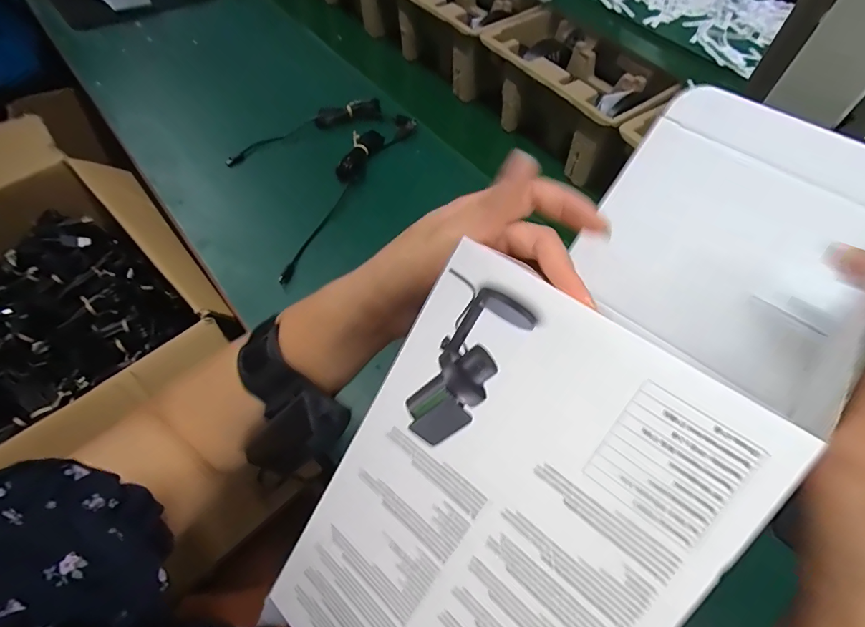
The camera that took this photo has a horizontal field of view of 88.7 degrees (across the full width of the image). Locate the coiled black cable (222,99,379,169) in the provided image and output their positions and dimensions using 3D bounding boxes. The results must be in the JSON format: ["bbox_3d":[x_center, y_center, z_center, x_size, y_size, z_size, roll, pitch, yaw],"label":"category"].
[{"bbox_3d":[-0.173,-0.248,0.591,0.212,0.031,0.044,-24,61,-16],"label":"coiled black cable"}]

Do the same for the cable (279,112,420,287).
[{"bbox_3d":[-0.107,-0.155,0.537,0.047,0.031,0.303,23,60,12],"label":"cable"}]

